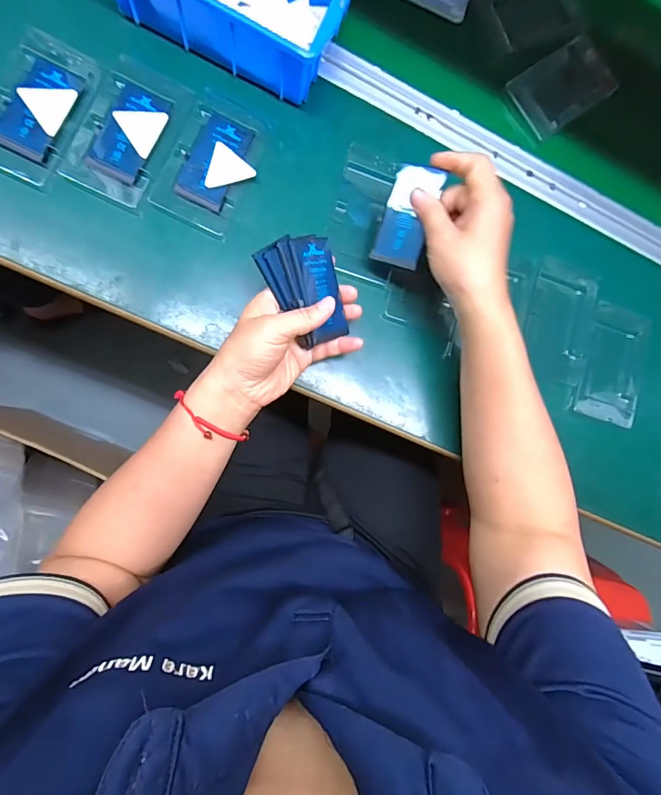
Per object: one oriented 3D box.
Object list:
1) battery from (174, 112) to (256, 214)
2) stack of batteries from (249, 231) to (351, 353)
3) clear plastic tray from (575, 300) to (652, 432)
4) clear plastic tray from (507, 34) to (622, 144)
[{"bbox_3d":[-0.107,-0.220,0.375,0.043,0.004,0.086,22,85,-9],"label":"battery"},{"bbox_3d":[-0.019,-0.089,0.340,0.068,0.011,0.087,-23,105,-28],"label":"stack of batteries"},{"bbox_3d":[0.312,-0.037,0.441,0.072,0.014,0.131,17,86,-9],"label":"clear plastic tray"},{"bbox_3d":[0.256,-0.343,0.447,0.117,0.015,0.072,-35,95,-9],"label":"clear plastic tray"}]

